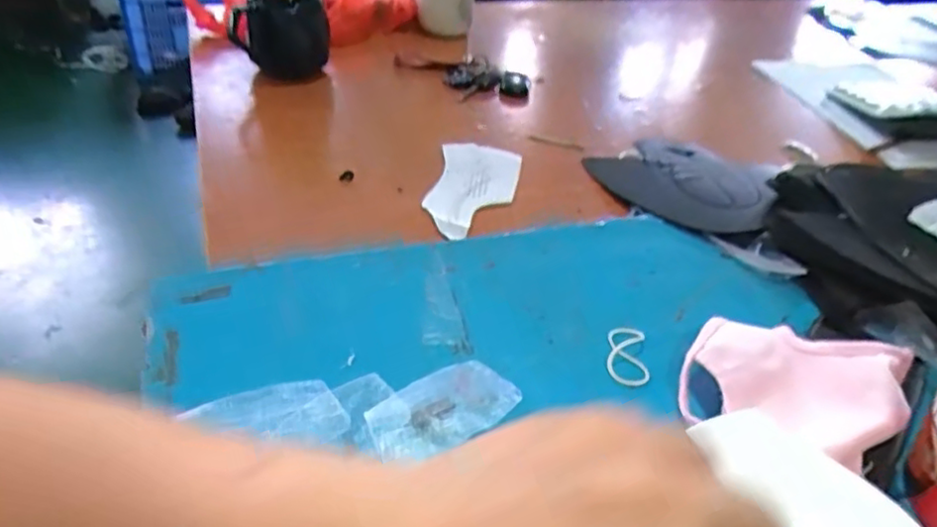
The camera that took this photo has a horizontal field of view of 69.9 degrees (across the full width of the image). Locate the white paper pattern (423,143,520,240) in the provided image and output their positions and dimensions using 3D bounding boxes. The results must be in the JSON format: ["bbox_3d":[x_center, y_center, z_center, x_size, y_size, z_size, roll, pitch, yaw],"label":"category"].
[{"bbox_3d":[0.005,-0.071,0.616,0.075,0.007,0.163,8,37,4],"label":"white paper pattern"}]

